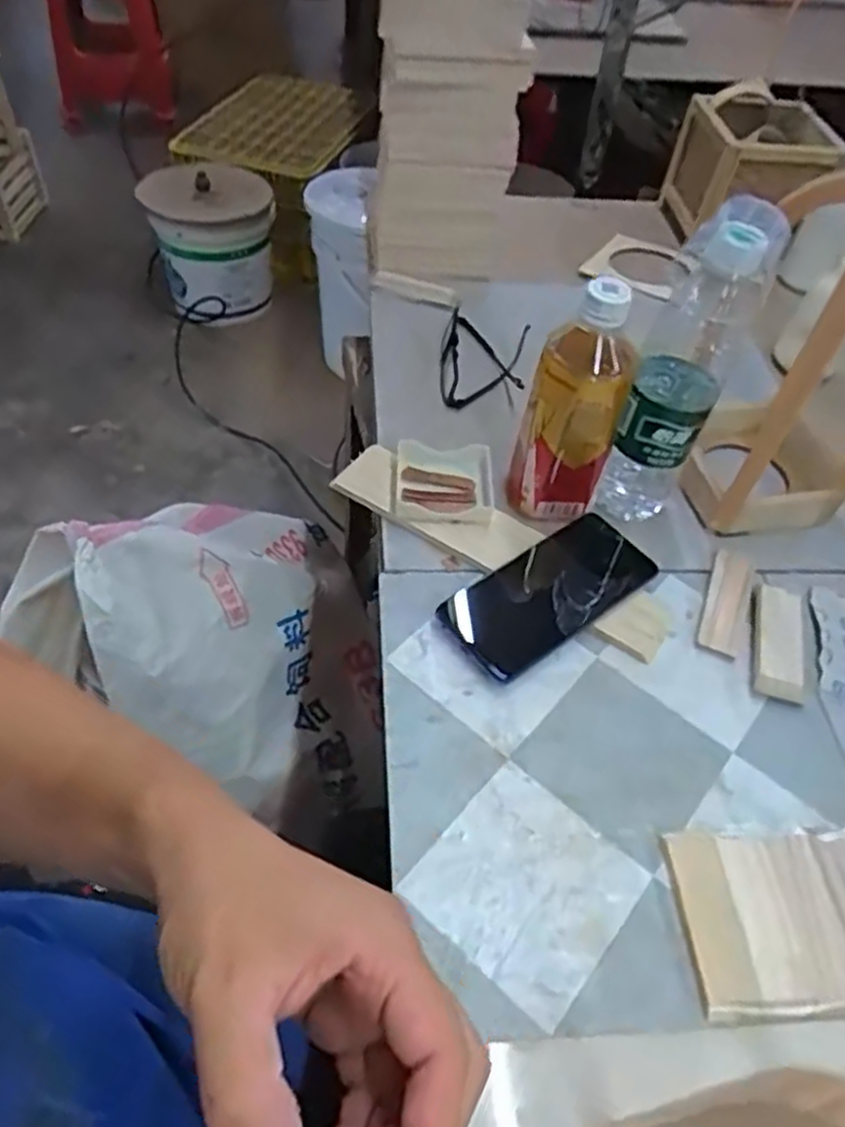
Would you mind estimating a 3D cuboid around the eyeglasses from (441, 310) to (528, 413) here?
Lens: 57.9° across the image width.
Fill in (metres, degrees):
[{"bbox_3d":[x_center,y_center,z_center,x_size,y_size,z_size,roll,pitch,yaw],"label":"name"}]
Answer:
[{"bbox_3d":[0.058,-0.193,0.740,0.082,0.034,0.146,8,50,2],"label":"eyeglasses"}]

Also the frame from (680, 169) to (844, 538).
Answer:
[{"bbox_3d":[0.290,-0.160,0.553,0.106,0.313,0.134,-30,58,-26],"label":"frame"}]

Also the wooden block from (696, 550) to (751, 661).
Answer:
[{"bbox_3d":[0.229,0.028,0.576,0.030,0.010,0.102,20,51,11],"label":"wooden block"}]

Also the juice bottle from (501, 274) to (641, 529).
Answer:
[{"bbox_3d":[0.114,-0.113,0.565,0.074,0.180,0.064,15,50,8],"label":"juice bottle"}]

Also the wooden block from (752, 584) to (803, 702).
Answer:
[{"bbox_3d":[0.255,0.056,0.551,0.032,0.011,0.096,15,50,7],"label":"wooden block"}]

